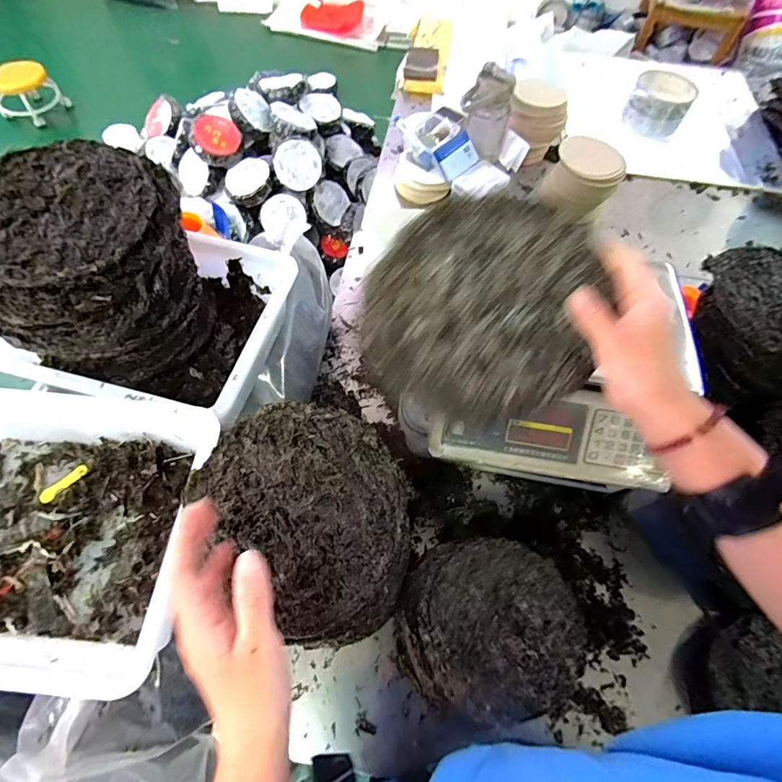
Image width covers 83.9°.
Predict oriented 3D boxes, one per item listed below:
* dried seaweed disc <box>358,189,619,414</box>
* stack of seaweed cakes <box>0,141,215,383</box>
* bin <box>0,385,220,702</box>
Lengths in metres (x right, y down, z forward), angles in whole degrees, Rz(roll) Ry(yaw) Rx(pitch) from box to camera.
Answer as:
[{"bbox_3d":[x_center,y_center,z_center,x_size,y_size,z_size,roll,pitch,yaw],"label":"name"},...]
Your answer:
[{"bbox_3d":[0.074,-0.068,0.378,0.193,0.183,0.010,11,22,5],"label":"dried seaweed disc"},{"bbox_3d":[-0.354,-0.153,0.546,0.205,0.201,0.254,-5,62,-6],"label":"stack of seaweed cakes"},{"bbox_3d":[-0.407,0.152,0.494,0.342,0.100,0.305,11,62,3],"label":"bin"}]

